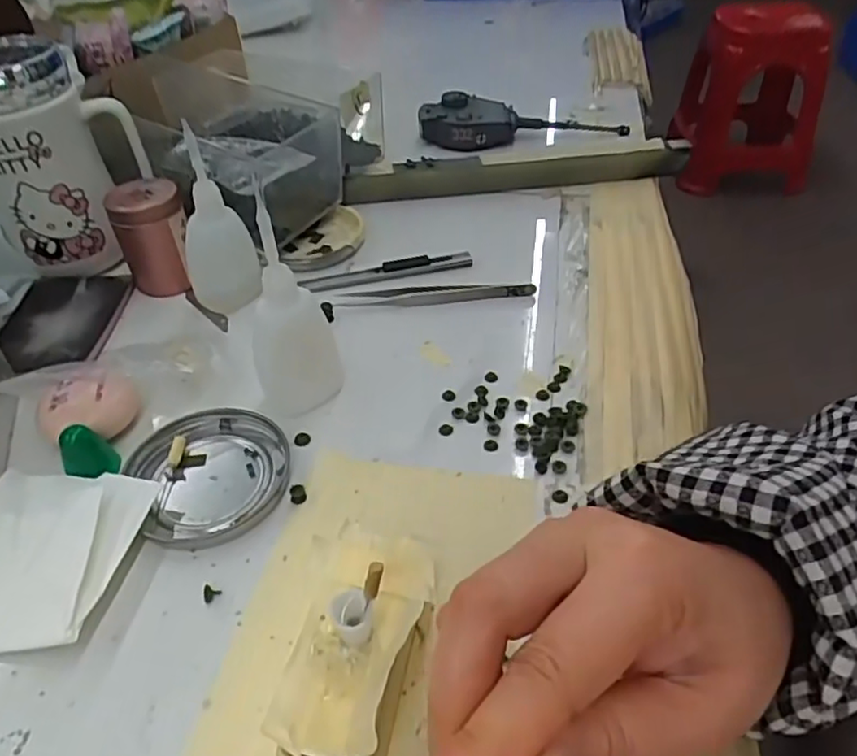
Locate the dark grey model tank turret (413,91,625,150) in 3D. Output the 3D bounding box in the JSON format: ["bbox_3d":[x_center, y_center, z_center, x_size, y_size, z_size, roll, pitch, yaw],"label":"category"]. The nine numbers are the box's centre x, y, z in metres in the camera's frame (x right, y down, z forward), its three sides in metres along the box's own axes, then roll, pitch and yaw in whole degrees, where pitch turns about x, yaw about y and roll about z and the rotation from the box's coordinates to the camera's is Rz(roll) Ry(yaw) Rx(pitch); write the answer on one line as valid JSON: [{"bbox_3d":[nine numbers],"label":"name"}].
[{"bbox_3d":[0.088,-0.239,0.594,0.191,0.032,0.049,-5,43,-4],"label":"dark grey model tank turret"}]

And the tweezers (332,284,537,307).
[{"bbox_3d":[0.004,-0.056,0.419,0.127,0.010,0.016,-4,43,-2],"label":"tweezers"}]

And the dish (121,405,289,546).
[{"bbox_3d":[-0.106,0.044,0.318,0.073,0.008,0.075,-1,43,1],"label":"dish"}]

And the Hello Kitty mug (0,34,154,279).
[{"bbox_3d":[-0.242,-0.141,0.425,0.098,0.134,0.068,-34,52,-30],"label":"Hello Kitty mug"}]

